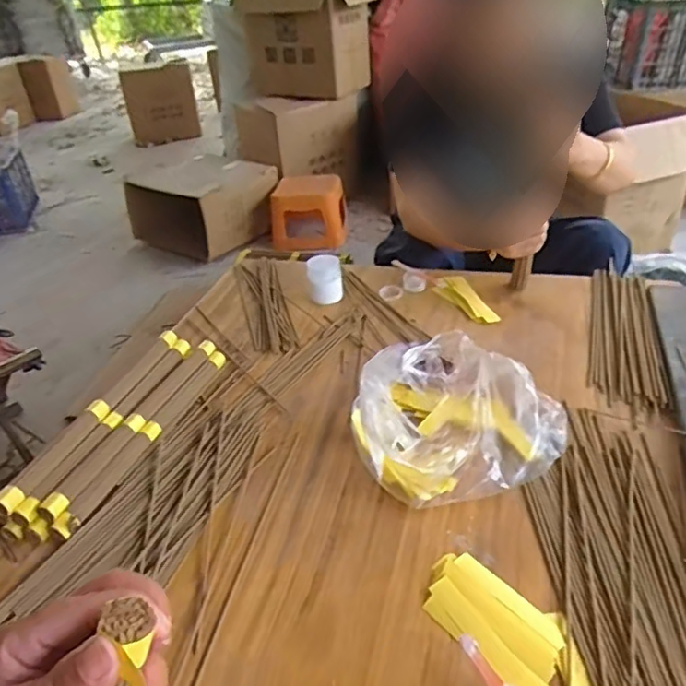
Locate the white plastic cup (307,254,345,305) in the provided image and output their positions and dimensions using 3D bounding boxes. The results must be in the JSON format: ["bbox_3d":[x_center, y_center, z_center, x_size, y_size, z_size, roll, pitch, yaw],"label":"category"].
[{"bbox_3d":[-0.028,-0.105,0.950,0.056,0.064,0.050,-7,35,-4],"label":"white plastic cup"}]

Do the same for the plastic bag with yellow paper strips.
[{"bbox_3d":[0.118,0.072,0.645,0.218,0.099,0.199,-26,40,-27],"label":"plastic bag with yellow paper strips"}]

